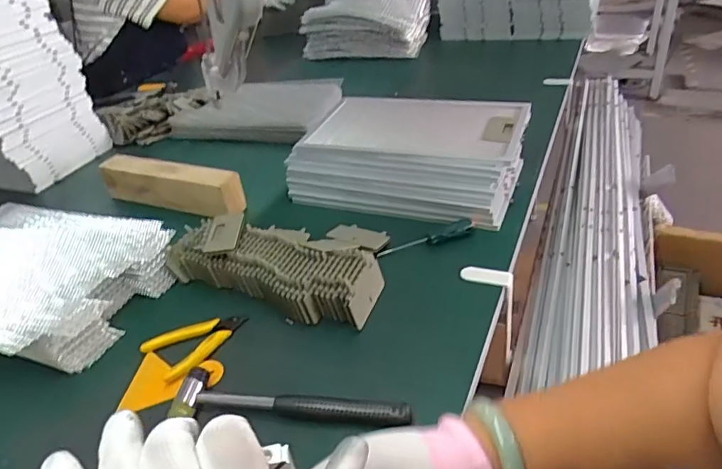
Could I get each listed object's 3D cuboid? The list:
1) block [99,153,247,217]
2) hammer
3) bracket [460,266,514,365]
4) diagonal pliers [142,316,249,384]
[{"bbox_3d":[-0.328,-0.087,0.881,0.292,0.069,0.049,11,38,25],"label":"block"},{"bbox_3d":[-0.069,0.167,0.511,0.235,0.024,0.054,0,35,11],"label":"hammer"},{"bbox_3d":[0.167,0.103,0.676,0.068,0.135,0.024,13,39,27],"label":"bracket"},{"bbox_3d":[-0.186,0.128,0.598,0.112,0.021,0.079,-25,38,-24],"label":"diagonal pliers"}]

